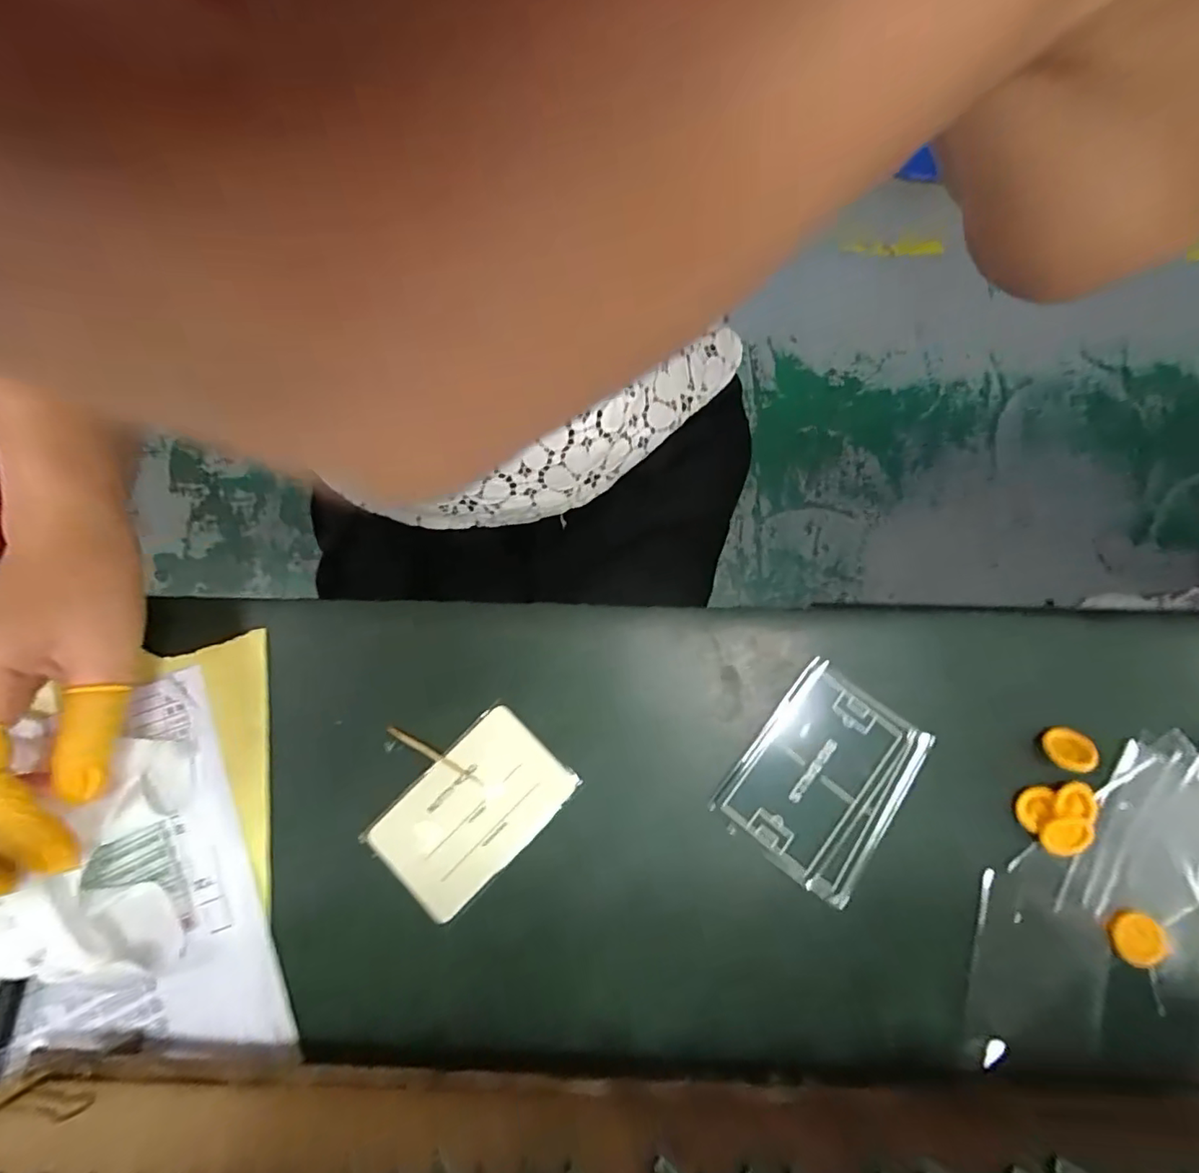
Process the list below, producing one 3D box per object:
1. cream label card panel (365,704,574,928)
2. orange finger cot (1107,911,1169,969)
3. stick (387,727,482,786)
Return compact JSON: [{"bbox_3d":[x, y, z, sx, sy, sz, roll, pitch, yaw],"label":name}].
[{"bbox_3d":[-0.058,0.103,0.260,0.085,0.006,0.054,-44,81,-9],"label":"cream label card panel"},{"bbox_3d":[0.241,0.158,0.252,0.025,0.005,0.022,24,79,5],"label":"orange finger cot"},{"bbox_3d":[-0.078,0.079,0.264,0.051,0.004,0.005,27,79,5],"label":"stick"}]

